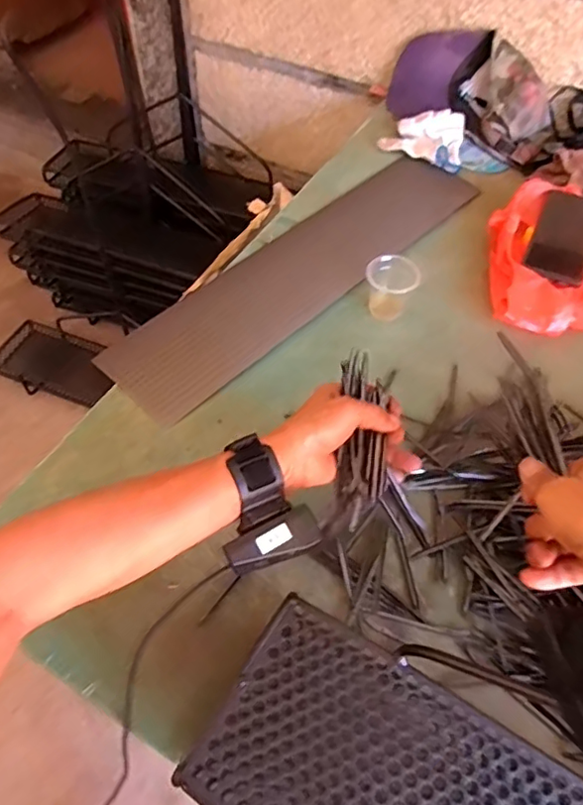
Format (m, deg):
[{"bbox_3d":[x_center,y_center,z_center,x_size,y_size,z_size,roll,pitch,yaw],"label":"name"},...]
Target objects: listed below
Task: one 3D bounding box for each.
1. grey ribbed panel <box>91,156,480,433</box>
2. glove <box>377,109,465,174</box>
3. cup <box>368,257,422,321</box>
[{"bbox_3d":[0.022,-0.185,0.772,0.146,0.015,0.597,40,64,23],"label":"grey ribbed panel"},{"bbox_3d":[0.207,-0.420,0.913,0.132,0.047,0.096,11,56,8],"label":"glove"},{"bbox_3d":[0.125,-0.142,0.700,0.060,0.057,0.052,-3,55,-3],"label":"cup"}]

